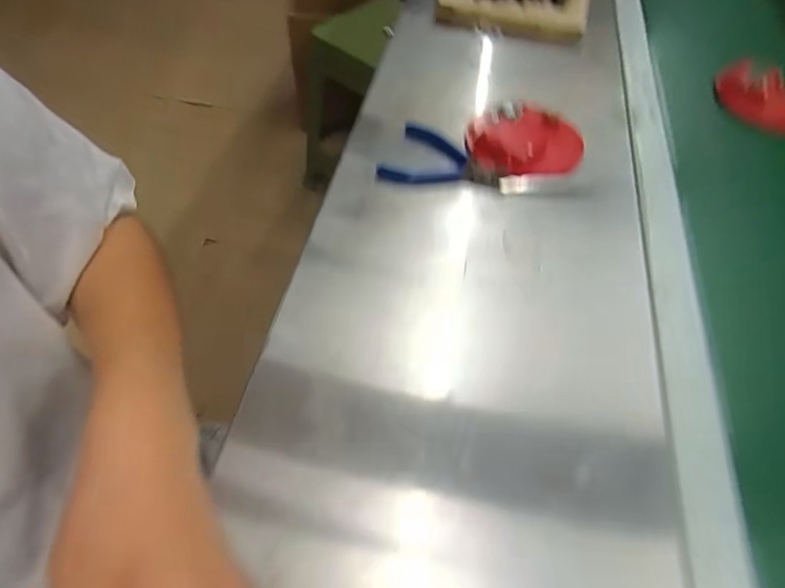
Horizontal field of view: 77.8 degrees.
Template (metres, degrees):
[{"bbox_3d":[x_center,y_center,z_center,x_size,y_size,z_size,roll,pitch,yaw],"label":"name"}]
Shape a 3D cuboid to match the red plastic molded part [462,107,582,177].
[{"bbox_3d":[0.141,-0.167,0.516,0.120,0.018,0.102,2,54,-2],"label":"red plastic molded part"}]

